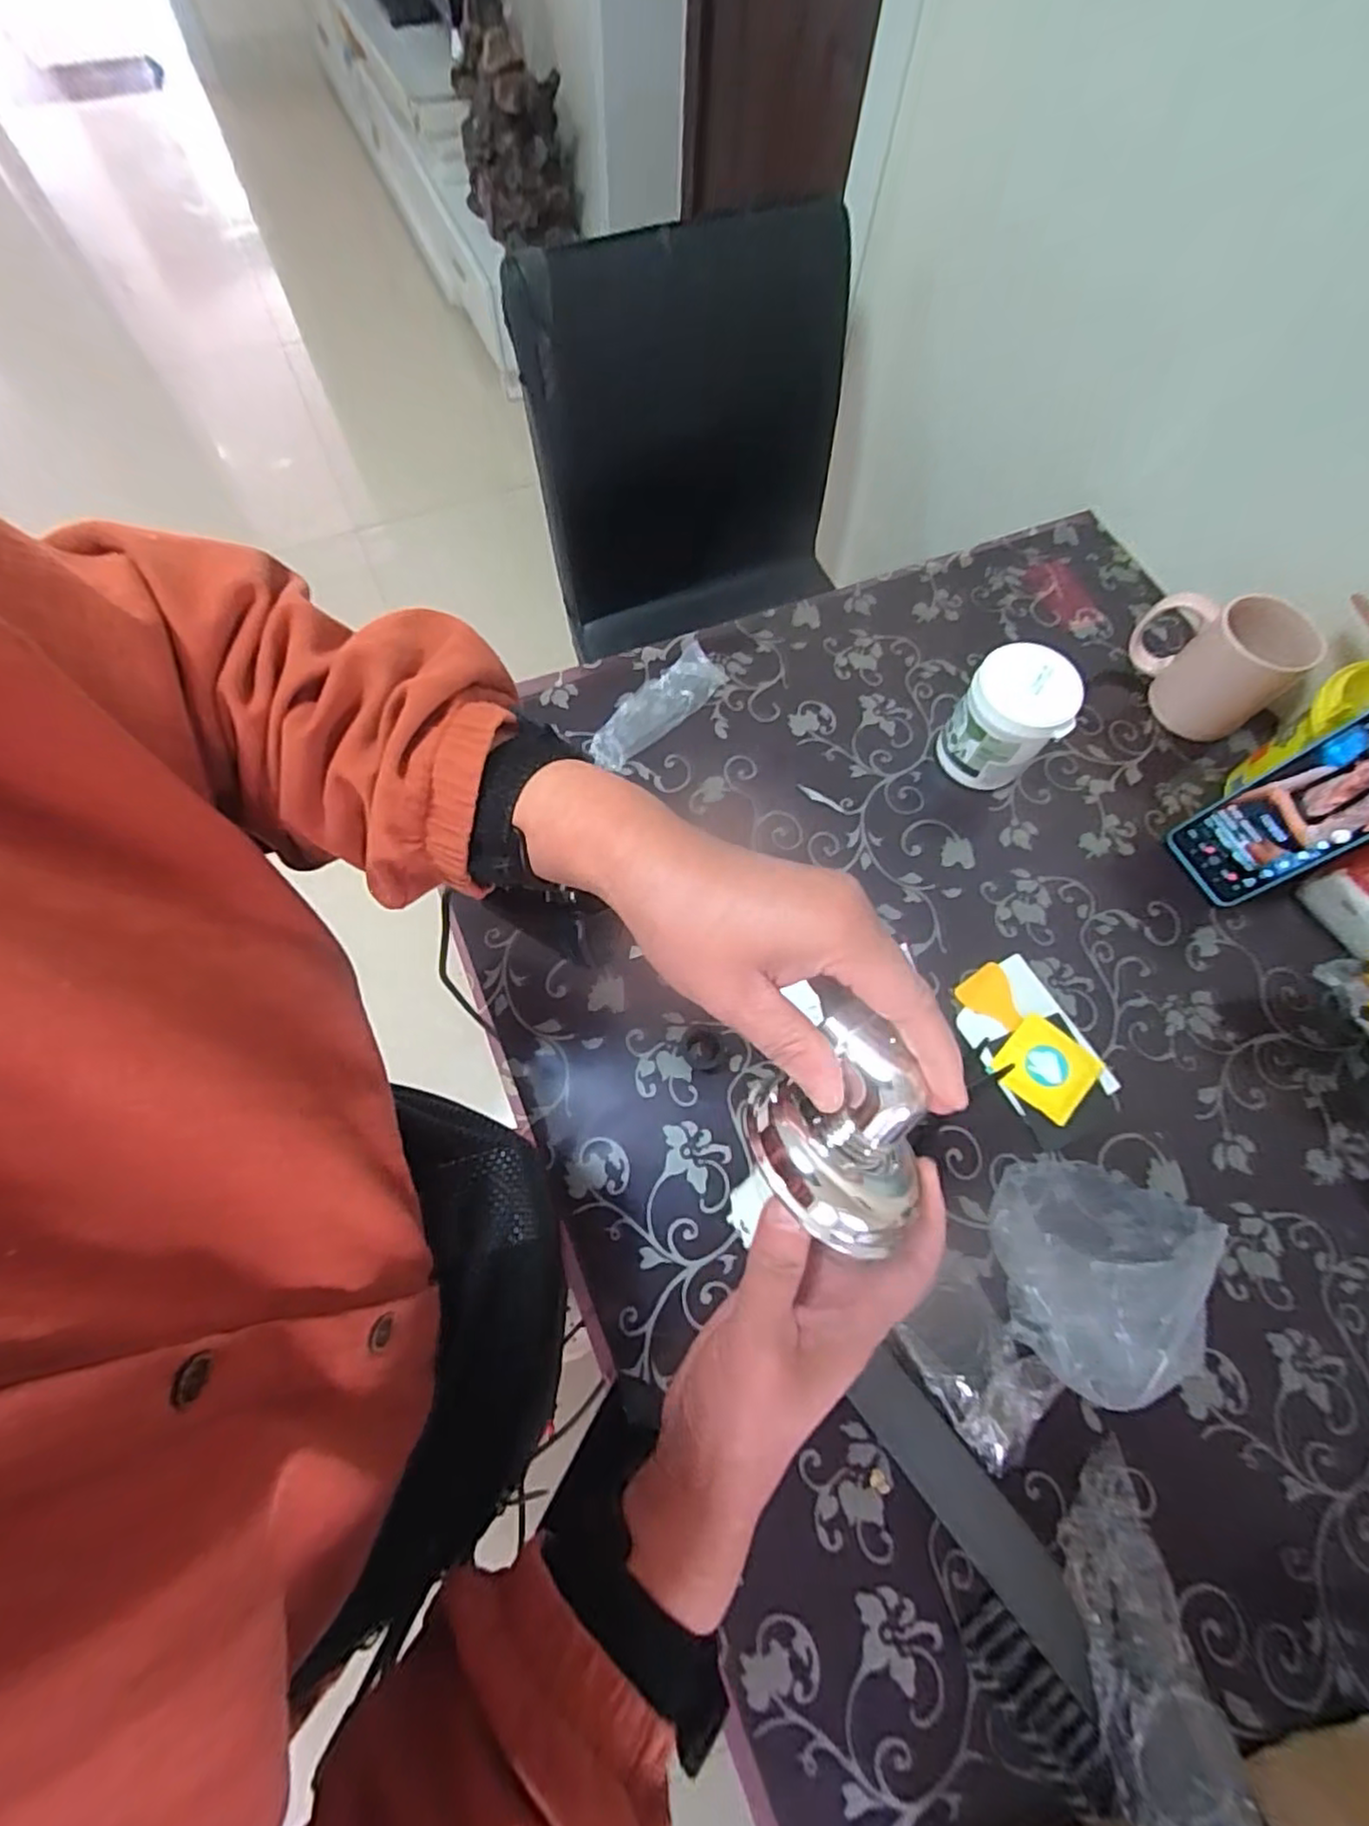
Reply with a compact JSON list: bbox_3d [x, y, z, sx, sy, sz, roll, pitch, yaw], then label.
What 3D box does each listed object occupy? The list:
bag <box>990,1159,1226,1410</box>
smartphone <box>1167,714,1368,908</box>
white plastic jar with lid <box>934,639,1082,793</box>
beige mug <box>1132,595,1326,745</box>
[{"bbox_3d":[0.262,0.229,0.442,0.093,0.113,0.131,-1,68,-3],"label":"bag"},{"bbox_3d":[0.490,-0.077,0.552,0.009,0.170,0.079,-13,67,-34],"label":"smartphone"},{"bbox_3d":[0.277,-0.165,0.602,0.085,0.106,0.079,23,69,7],"label":"white plastic jar with lid"},{"bbox_3d":[0.488,-0.238,0.643,0.073,0.100,0.130,-38,74,-16],"label":"beige mug"}]

